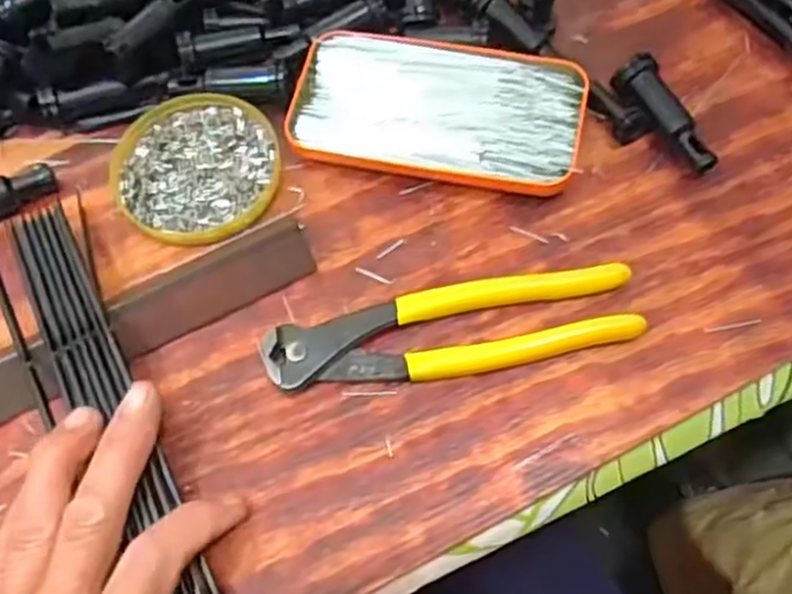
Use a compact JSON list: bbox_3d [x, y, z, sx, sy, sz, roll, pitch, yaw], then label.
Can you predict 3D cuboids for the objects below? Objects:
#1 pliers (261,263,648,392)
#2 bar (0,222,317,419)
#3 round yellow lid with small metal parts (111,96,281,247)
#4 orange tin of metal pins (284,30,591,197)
[{"bbox_3d":[0.025,0.015,0.334,0.165,0.012,0.040,-11,65,-3],"label":"pliers"},{"bbox_3d":[-0.160,0.033,0.331,0.267,0.016,0.031,-26,68,-11],"label":"bar"},{"bbox_3d":[-0.102,-0.068,0.379,0.082,0.007,0.085,-1,65,2],"label":"round yellow lid with small metal parts"},{"bbox_3d":[0.021,-0.096,0.377,0.144,0.019,0.073,12,66,8],"label":"orange tin of metal pins"}]

